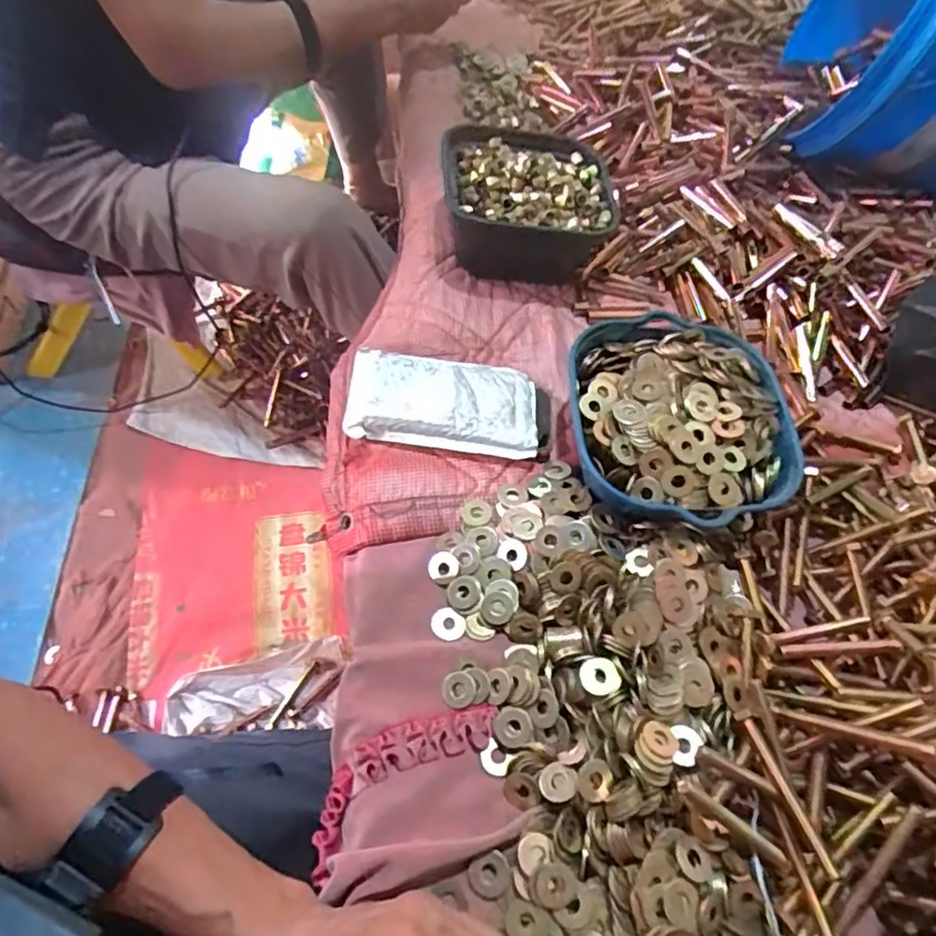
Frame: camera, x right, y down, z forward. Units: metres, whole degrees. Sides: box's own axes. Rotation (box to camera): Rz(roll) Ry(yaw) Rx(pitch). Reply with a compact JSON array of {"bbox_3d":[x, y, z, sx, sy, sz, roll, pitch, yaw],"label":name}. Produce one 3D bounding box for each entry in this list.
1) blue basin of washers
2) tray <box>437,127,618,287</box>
[{"bbox_3d":[0.180,-0.042,0.537,0.184,0.064,0.196,3,59,-5],"label":"blue basin of washers"},{"bbox_3d":[0.062,-0.281,0.672,0.170,0.077,0.156,6,59,-4],"label":"tray"}]

